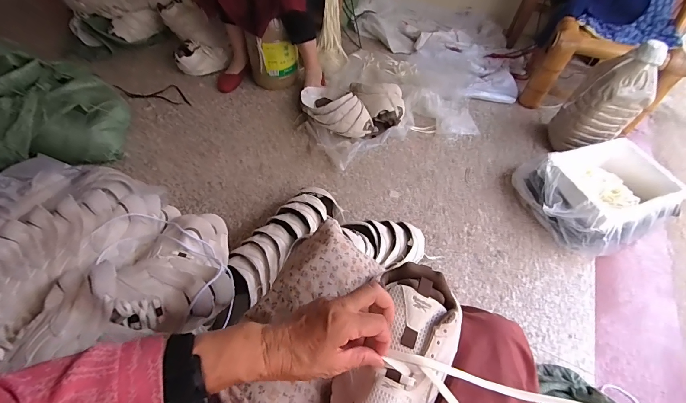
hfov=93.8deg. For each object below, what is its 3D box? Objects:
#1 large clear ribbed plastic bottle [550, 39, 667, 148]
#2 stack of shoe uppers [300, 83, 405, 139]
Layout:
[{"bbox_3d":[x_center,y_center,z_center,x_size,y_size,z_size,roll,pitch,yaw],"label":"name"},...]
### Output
[{"bbox_3d":[0.924,-0.352,1.133,0.152,0.368,0.184,6,53,-1],"label":"large clear ribbed plastic bottle"},{"bbox_3d":[0.037,-0.365,1.231,0.361,0.137,0.263,-9,54,-12],"label":"stack of shoe uppers"}]

